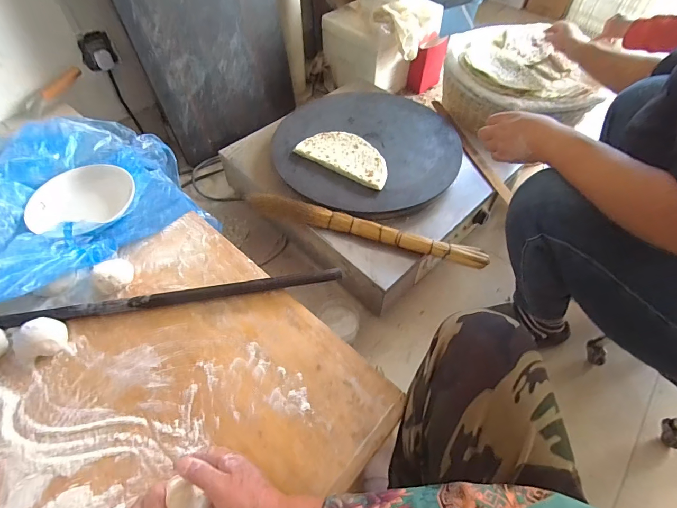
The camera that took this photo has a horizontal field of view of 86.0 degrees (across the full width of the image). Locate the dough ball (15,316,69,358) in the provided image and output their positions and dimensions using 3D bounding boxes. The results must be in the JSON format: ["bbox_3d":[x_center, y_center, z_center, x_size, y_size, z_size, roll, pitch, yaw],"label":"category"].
[{"bbox_3d":[-0.451,0.125,0.549,0.058,0.037,0.062,0,54,0],"label":"dough ball"}]

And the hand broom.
[{"bbox_3d":[0.050,-0.058,0.849,0.565,0.049,0.038,17,55,12],"label":"hand broom"}]

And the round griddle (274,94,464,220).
[{"bbox_3d":[0.070,-0.315,1.028,0.503,0.045,0.521,0,54,0],"label":"round griddle"}]

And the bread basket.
[{"bbox_3d":[0.591,-0.607,1.241,0.452,0.148,0.512,-3,54,-1],"label":"bread basket"}]

